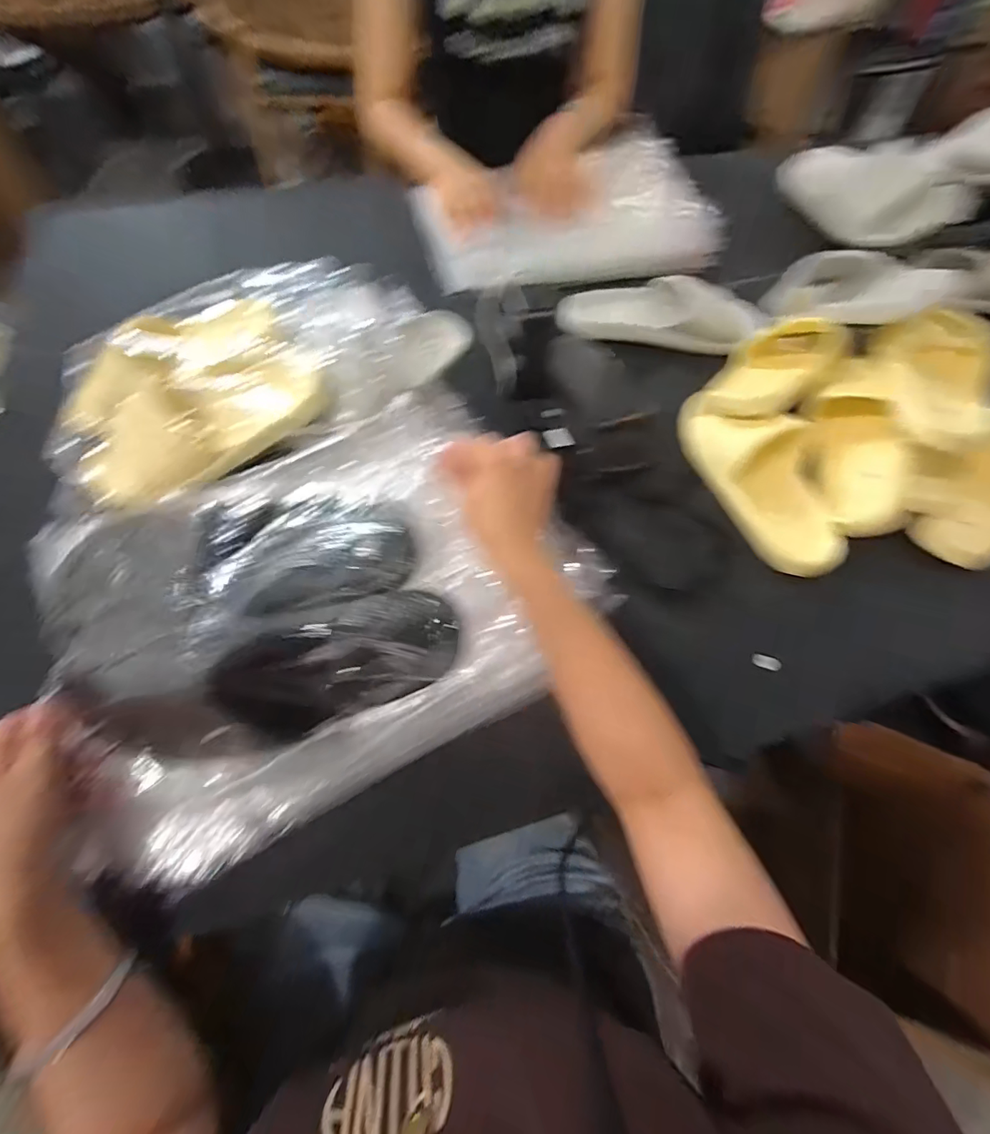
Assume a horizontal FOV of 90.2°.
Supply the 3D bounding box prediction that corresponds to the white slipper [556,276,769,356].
[{"bbox_3d":[0.203,-0.337,0.661,0.221,0.061,0.111,13,63,3],"label":"white slipper"}]

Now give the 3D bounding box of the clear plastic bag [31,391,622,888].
[{"bbox_3d":[-0.161,0.016,0.403,0.414,0.136,0.314,-29,68,-17],"label":"clear plastic bag"}]

